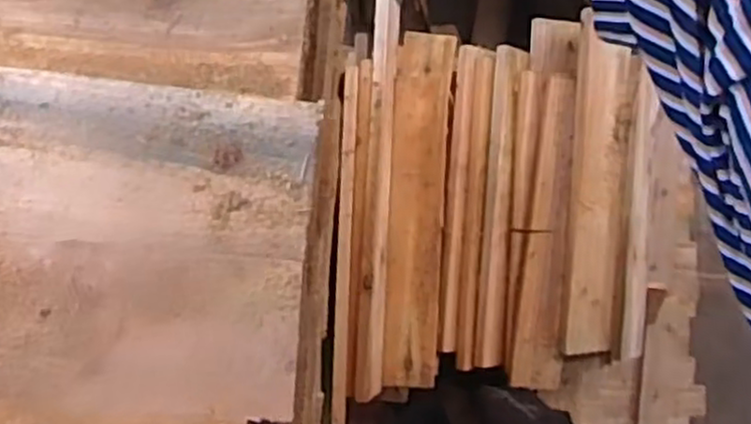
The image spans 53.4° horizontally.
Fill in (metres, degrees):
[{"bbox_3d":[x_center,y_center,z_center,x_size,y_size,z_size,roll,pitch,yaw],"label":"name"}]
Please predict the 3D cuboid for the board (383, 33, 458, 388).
[{"bbox_3d":[0.066,-0.006,1.161,0.086,0.013,0.542,4,86,-2],"label":"board"}]

